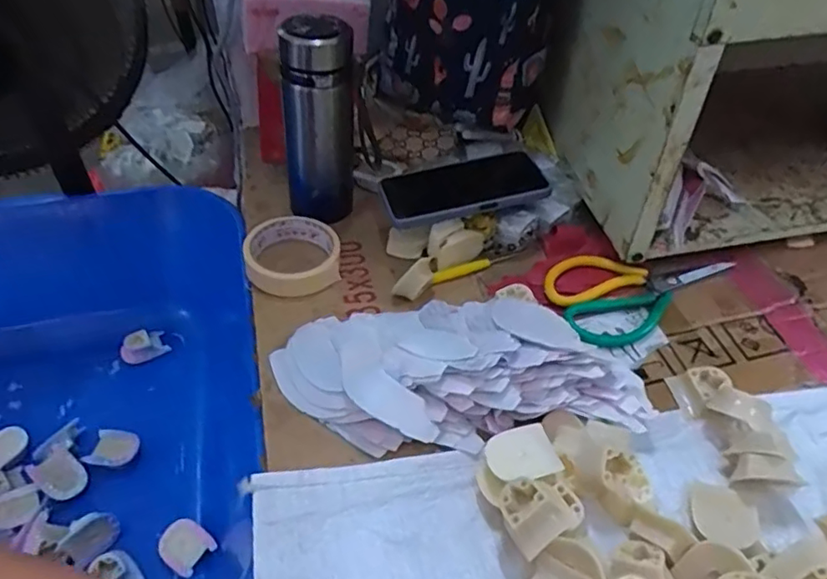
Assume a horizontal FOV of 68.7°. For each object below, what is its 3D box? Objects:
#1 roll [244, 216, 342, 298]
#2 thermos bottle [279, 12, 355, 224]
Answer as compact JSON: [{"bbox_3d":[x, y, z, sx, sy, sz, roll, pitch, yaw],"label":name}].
[{"bbox_3d":[-0.120,-0.033,0.607,0.089,0.038,0.085,1,46,-1],"label":"roll"},{"bbox_3d":[-0.096,-0.166,0.614,0.077,0.204,0.070,-10,47,-11],"label":"thermos bottle"}]

